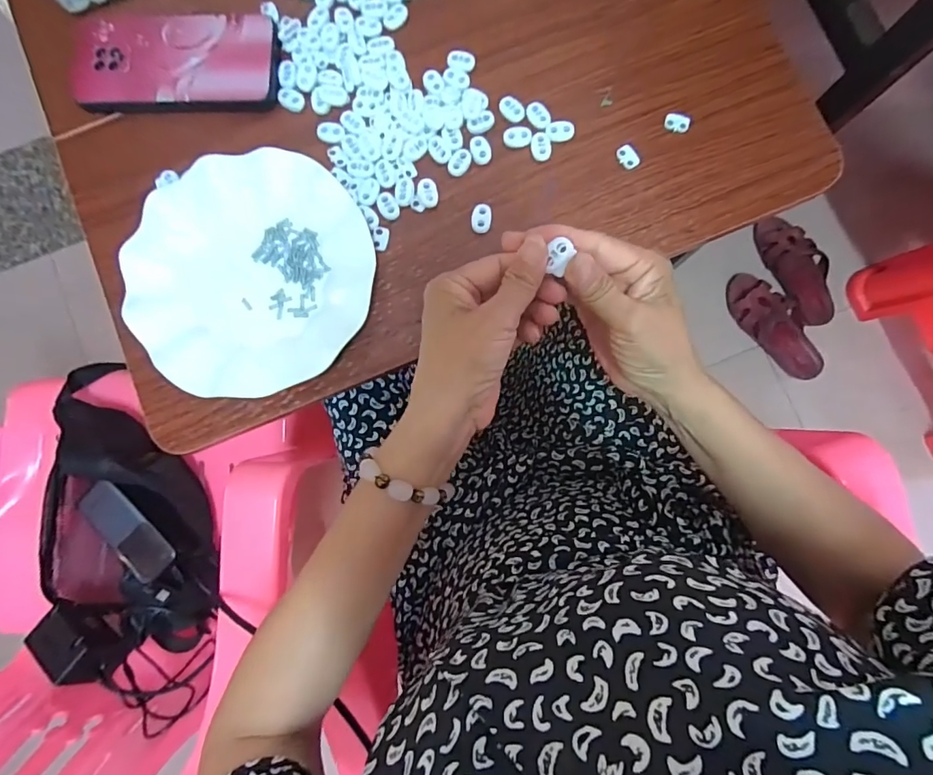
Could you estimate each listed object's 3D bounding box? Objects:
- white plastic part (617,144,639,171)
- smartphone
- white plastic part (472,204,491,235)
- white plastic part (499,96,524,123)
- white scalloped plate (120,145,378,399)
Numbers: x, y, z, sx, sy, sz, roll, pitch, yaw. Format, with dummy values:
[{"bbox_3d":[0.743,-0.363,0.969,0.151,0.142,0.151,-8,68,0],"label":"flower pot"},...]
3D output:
[{"bbox_3d":[0.129,-0.185,0.382,0.013,0.004,0.020,-29,85,-1],"label":"white plastic part"},{"bbox_3d":[-0.246,-0.270,0.395,0.180,0.010,0.087,4,85,1],"label":"smartphone"},{"bbox_3d":[0.012,-0.134,0.379,0.015,0.005,0.024,5,85,1],"label":"white plastic part"},{"bbox_3d":[0.037,-0.226,0.386,0.016,0.004,0.023,-35,85,-2],"label":"white plastic part"},{"bbox_3d":[-0.164,-0.085,0.367,0.182,0.024,0.179,0,85,1],"label":"white scalloped plate"}]

